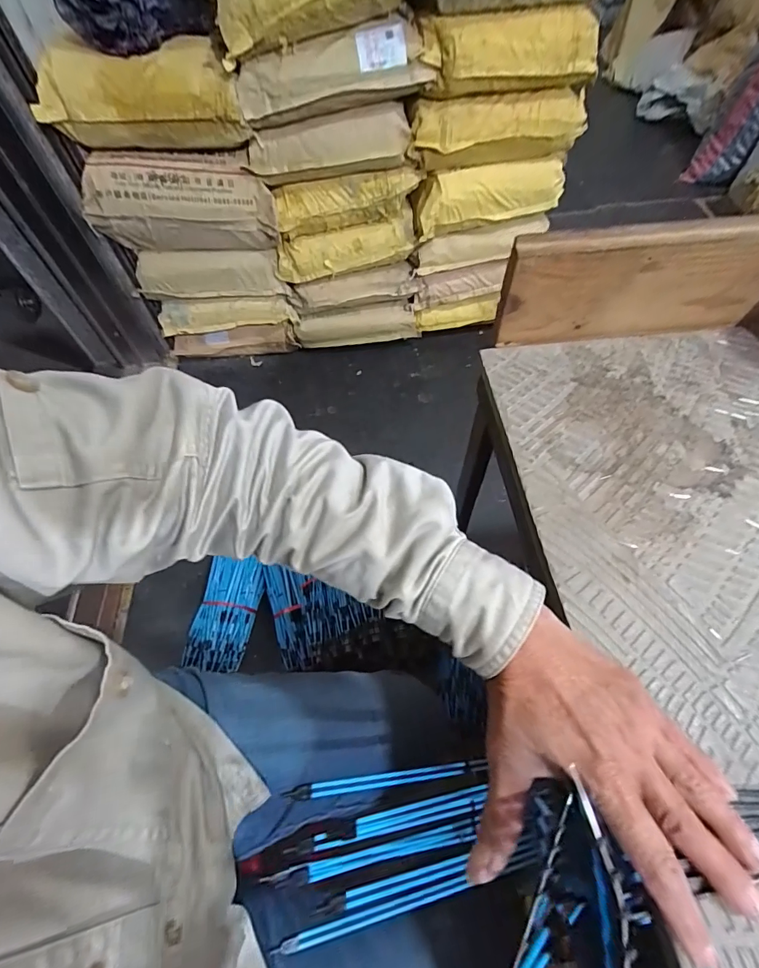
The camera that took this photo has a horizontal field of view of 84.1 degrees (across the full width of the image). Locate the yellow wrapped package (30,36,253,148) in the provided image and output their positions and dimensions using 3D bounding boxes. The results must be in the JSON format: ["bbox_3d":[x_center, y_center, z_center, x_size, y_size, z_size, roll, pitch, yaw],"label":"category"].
[{"bbox_3d":[-0.537,-0.882,0.971,0.431,0.168,0.170,-6,59,-3],"label":"yellow wrapped package"}]

